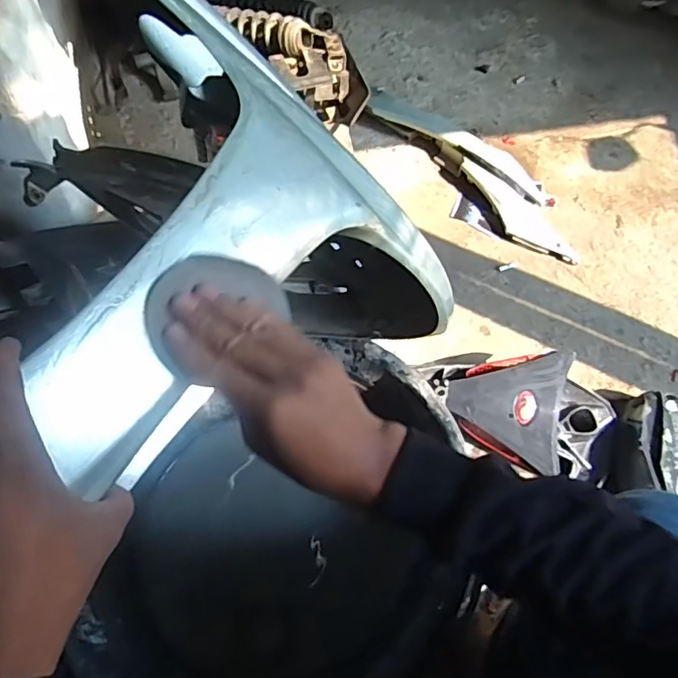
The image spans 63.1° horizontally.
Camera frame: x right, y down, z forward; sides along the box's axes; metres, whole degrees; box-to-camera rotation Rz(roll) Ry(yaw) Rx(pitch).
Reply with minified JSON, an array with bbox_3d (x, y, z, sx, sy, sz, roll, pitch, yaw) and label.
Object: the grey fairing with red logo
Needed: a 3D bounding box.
[{"bbox_3d":[0.272,0.106,0.909,0.192,0.110,0.174,11,55,4],"label":"grey fairing with red logo"}]

